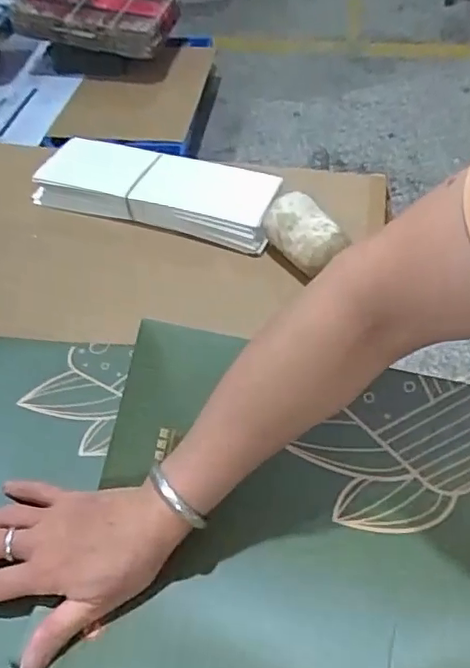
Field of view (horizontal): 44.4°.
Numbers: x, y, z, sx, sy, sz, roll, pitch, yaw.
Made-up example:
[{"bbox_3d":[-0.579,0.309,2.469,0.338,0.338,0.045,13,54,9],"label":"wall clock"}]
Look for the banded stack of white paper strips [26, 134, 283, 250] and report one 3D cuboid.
[{"bbox_3d":[-0.088,-0.171,0.684,0.296,0.059,0.104,16,51,16],"label":"banded stack of white paper strips"}]

